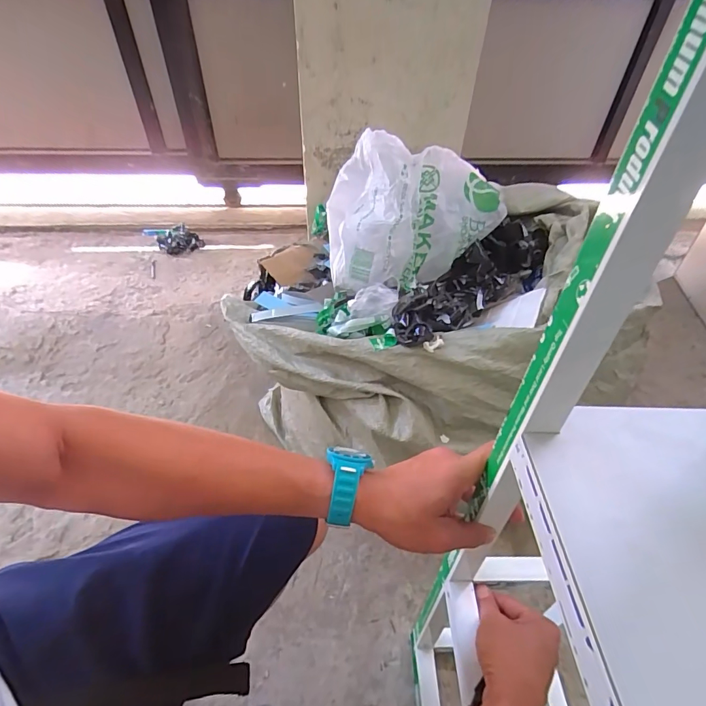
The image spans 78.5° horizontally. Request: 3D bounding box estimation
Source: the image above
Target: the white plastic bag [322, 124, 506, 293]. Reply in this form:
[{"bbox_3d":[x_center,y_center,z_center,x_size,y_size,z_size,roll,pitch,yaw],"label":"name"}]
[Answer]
[{"bbox_3d":[0.104,-0.234,0.732,0.288,0.192,0.150,-8,48,-8],"label":"white plastic bag"}]

